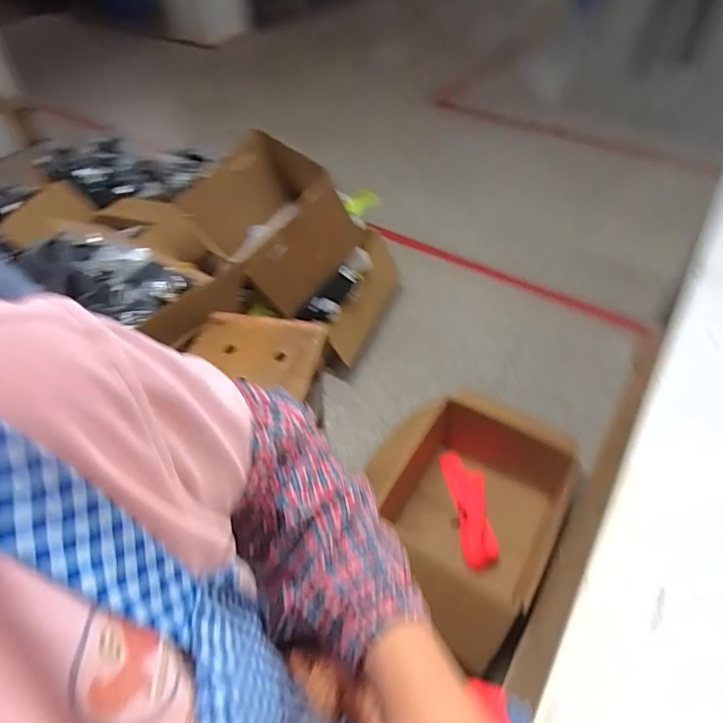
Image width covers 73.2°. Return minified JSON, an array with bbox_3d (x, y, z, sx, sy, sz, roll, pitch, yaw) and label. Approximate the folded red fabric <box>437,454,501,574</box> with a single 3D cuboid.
[{"bbox_3d":[0.277,0.368,1.253,0.100,0.024,0.306,-28,47,22],"label":"folded red fabric"}]

